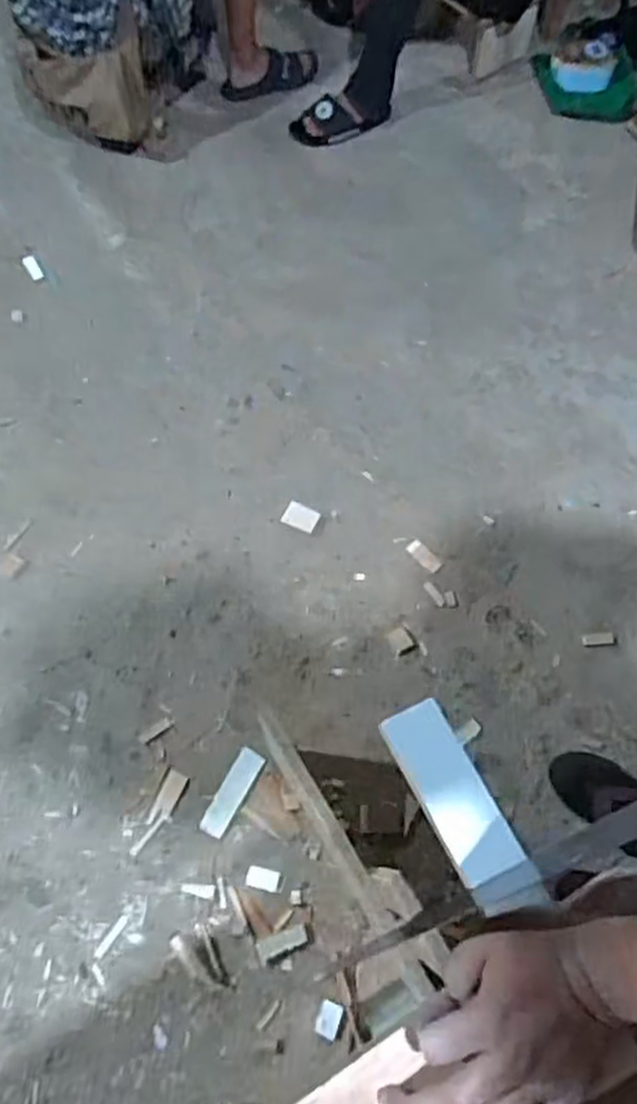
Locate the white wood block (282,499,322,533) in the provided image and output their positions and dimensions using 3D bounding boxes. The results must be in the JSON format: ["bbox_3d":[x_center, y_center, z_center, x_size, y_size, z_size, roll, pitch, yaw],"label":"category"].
[{"bbox_3d":[-0.035,-0.072,1.425,0.068,0.010,0.052,21,68,9],"label":"white wood block"}]

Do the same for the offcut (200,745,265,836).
[{"bbox_3d":[-0.149,0.417,1.229,0.046,0.008,0.151,26,69,11],"label":"offcut"}]

